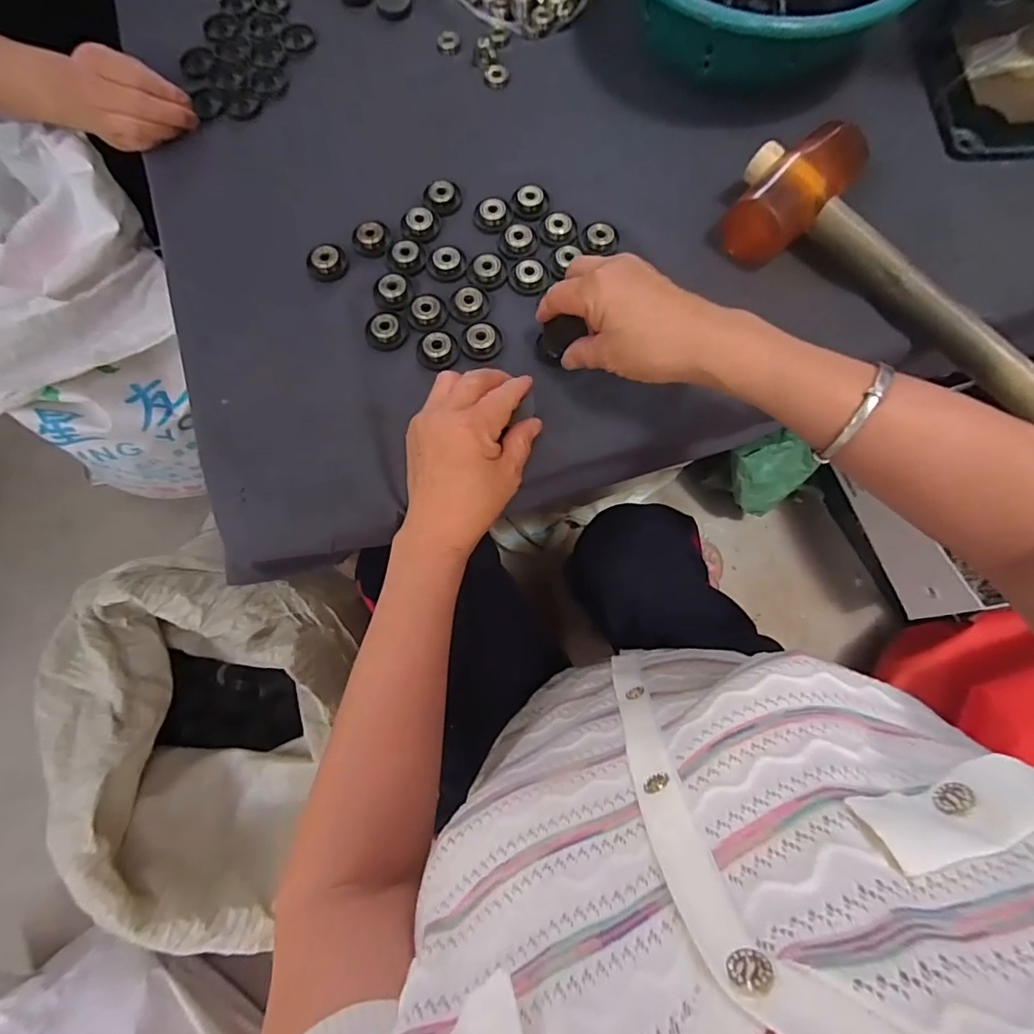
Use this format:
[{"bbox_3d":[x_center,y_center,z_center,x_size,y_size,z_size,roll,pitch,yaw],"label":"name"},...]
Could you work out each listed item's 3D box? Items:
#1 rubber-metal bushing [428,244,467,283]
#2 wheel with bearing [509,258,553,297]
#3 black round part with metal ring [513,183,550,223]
[{"bbox_3d":[-0.057,-0.208,0.433,0.031,0.009,0.028,41,78,11],"label":"rubber-metal bushing"},{"bbox_3d":[0.011,-0.195,0.430,0.032,0.007,0.028,-21,75,-6],"label":"wheel with bearing"},{"bbox_3d":[0.012,-0.265,0.451,0.031,0.012,0.028,-6,74,-2],"label":"black round part with metal ring"}]

